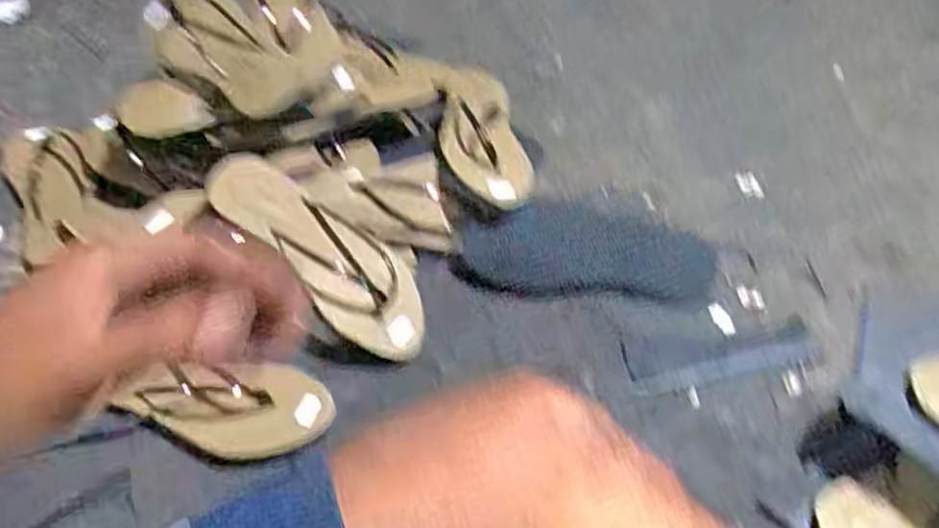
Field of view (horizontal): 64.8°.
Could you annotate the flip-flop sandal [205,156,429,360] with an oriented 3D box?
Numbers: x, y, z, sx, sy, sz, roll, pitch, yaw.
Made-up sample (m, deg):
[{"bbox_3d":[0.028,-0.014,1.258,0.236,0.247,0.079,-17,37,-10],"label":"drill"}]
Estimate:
[{"bbox_3d":[-0.134,-0.012,0.679,0.241,0.054,0.086,43,58,2],"label":"flip-flop sandal"}]

